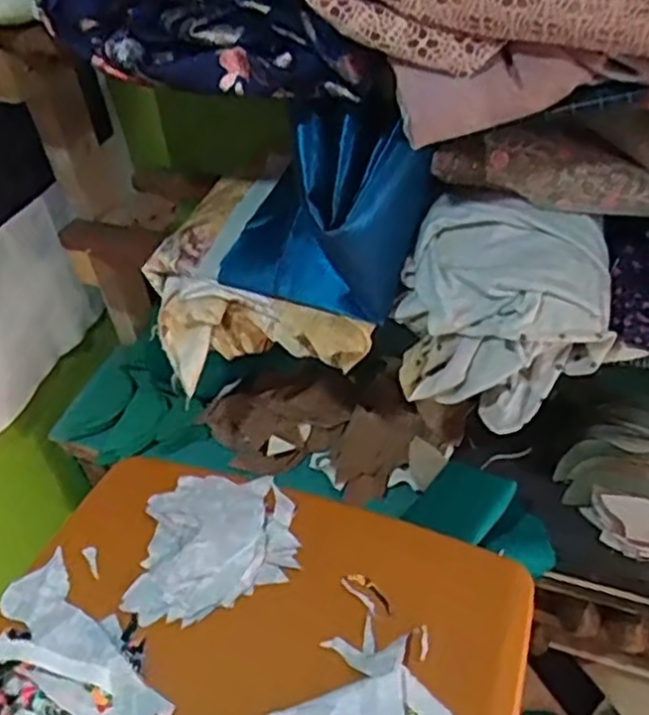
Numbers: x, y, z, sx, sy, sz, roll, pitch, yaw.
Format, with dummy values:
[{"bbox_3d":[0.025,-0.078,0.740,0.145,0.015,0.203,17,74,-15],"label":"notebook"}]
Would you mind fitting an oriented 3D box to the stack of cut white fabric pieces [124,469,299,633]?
[{"bbox_3d":[-0.108,0.180,0.743,0.154,0.016,0.166,-3,43,3],"label":"stack of cut white fabric pieces"}]

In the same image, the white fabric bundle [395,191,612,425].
[{"bbox_3d":[0.170,-0.050,0.709,0.183,0.163,0.142,10,45,17],"label":"white fabric bundle"}]

